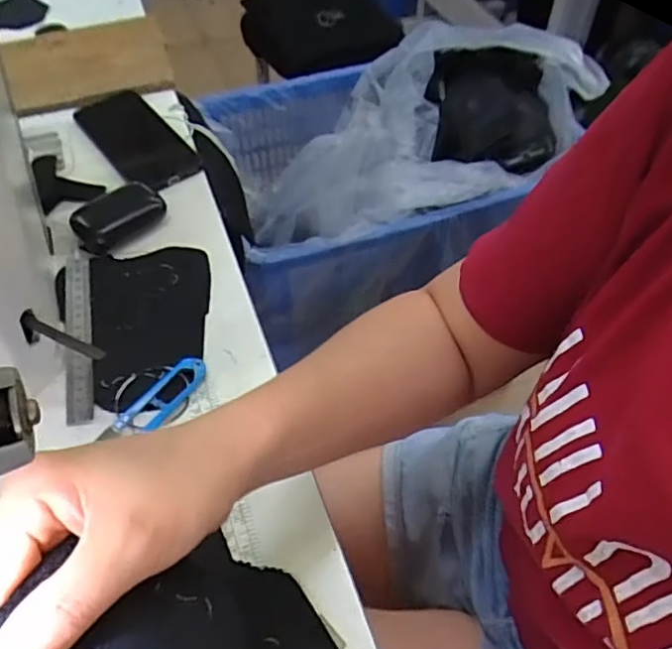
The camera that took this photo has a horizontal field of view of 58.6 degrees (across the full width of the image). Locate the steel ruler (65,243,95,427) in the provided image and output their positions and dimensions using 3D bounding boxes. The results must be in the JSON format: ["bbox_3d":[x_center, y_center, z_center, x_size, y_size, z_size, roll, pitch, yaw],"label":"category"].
[{"bbox_3d":[-0.215,-0.001,0.500,0.023,0.008,0.194,-13,54,-9],"label":"steel ruler"}]

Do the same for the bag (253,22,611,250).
[{"bbox_3d":[0.100,-0.299,0.935,0.528,0.235,0.308,-25,53,12],"label":"bag"}]

